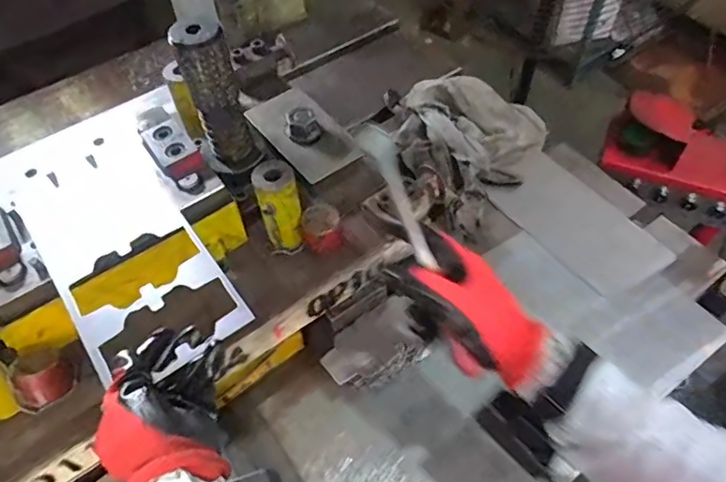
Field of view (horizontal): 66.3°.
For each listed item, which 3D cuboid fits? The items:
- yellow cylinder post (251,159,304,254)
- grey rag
[{"bbox_3d":[-0.082,-0.033,0.557,0.036,0.091,0.043,-9,54,-3],"label":"yellow cylinder post"},{"bbox_3d":[0.156,-0.163,0.815,0.187,0.078,0.185,-33,59,-19],"label":"grey rag"}]

